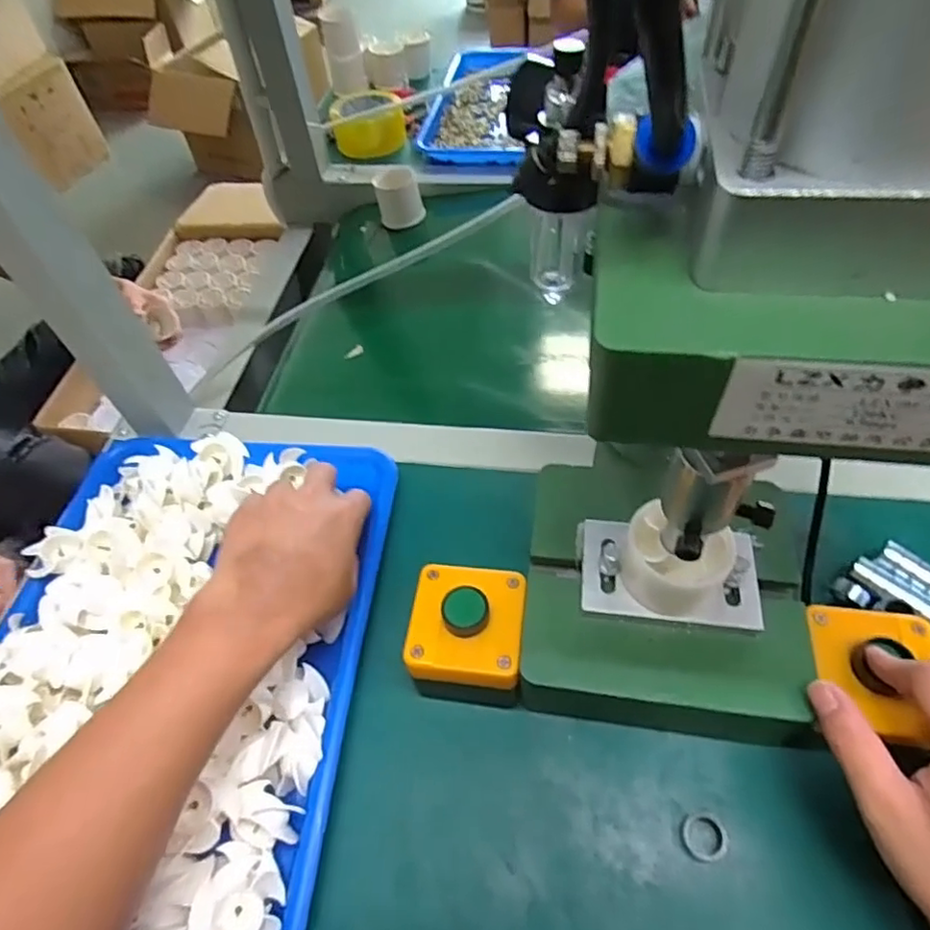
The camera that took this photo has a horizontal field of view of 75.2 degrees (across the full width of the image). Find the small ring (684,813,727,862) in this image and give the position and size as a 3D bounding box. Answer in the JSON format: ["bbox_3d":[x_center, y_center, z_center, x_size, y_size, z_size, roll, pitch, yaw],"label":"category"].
[{"bbox_3d":[0.133,0.207,0.336,0.023,0.012,0.023,-3,53,3],"label":"small ring"}]

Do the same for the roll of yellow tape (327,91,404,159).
[{"bbox_3d":[-0.140,-0.490,0.862,0.100,0.058,0.094,-3,53,3],"label":"roll of yellow tape"}]

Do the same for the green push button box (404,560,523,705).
[{"bbox_3d":[0.003,0.108,0.384,0.068,0.066,0.073,4,54,8],"label":"green push button box"}]

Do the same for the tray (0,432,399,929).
[{"bbox_3d":[-0.189,0.115,0.396,0.242,0.053,0.327,3,54,7],"label":"tray"}]

